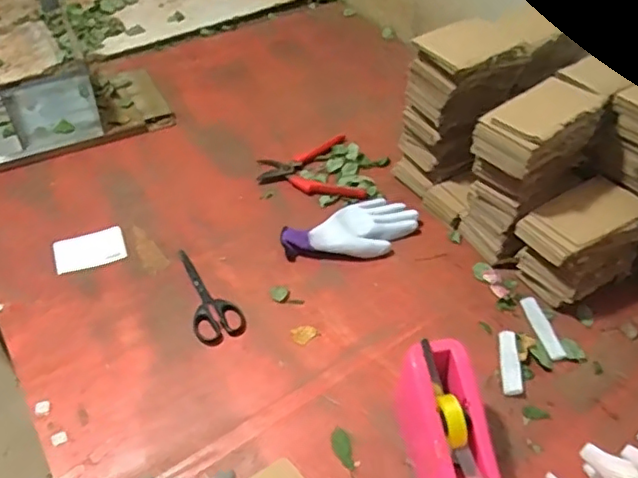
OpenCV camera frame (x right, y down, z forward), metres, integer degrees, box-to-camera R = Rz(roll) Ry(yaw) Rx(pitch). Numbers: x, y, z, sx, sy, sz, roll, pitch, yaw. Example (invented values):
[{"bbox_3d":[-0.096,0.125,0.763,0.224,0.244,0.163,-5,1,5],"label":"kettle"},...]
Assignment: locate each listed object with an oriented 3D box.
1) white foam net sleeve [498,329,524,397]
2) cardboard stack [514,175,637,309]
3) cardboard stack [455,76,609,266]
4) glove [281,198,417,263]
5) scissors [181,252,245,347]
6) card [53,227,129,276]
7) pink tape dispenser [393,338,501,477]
[{"bbox_3d":[0.236,0.152,0.760,0.024,0.008,0.091,5,45,3],"label":"white foam net sleeve"},{"bbox_3d":[0.351,0.008,0.824,0.162,0.117,0.108,-26,52,-25],"label":"cardboard stack"},{"bbox_3d":[0.281,-0.087,0.839,0.160,0.225,0.091,-30,53,-27],"label":"cardboard stack"},{"bbox_3d":[0.049,-0.011,0.897,0.199,0.028,0.097,-22,50,-22],"label":"glove"},{"bbox_3d":[-0.157,0.072,0.832,0.064,0.008,0.174,-20,49,-20],"label":"scissors"},{"bbox_3d":[-0.332,0.016,0.887,0.097,0.008,0.066,-14,51,-15],"label":"card"},{"bbox_3d":[0.133,0.217,0.622,0.078,0.103,0.198,-6,46,-6],"label":"pink tape dispenser"}]

